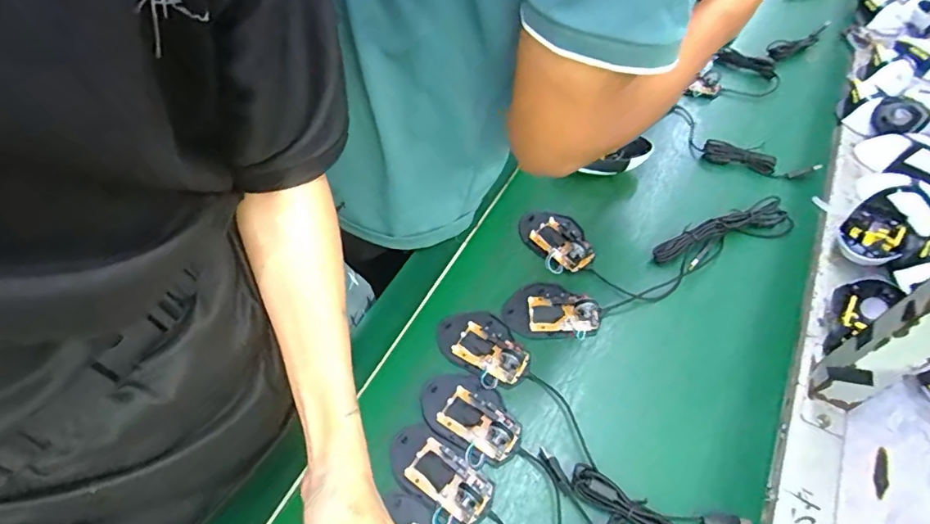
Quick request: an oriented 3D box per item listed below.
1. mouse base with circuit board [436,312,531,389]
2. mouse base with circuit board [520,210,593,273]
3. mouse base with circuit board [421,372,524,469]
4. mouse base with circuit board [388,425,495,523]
[{"bbox_3d":[0.021,0.090,0.558,0.111,0.019,0.074,31,61,21],"label":"mouse base with circuit board"},{"bbox_3d":[0.120,-0.036,0.645,0.073,0.021,0.109,-26,58,-17],"label":"mouse base with circuit board"},{"bbox_3d":[0.006,0.154,0.508,0.110,0.025,0.074,35,62,23],"label":"mouse base with circuit board"},{"bbox_3d":[-0.027,0.205,0.476,0.061,0.021,0.110,-39,63,-24],"label":"mouse base with circuit board"}]

